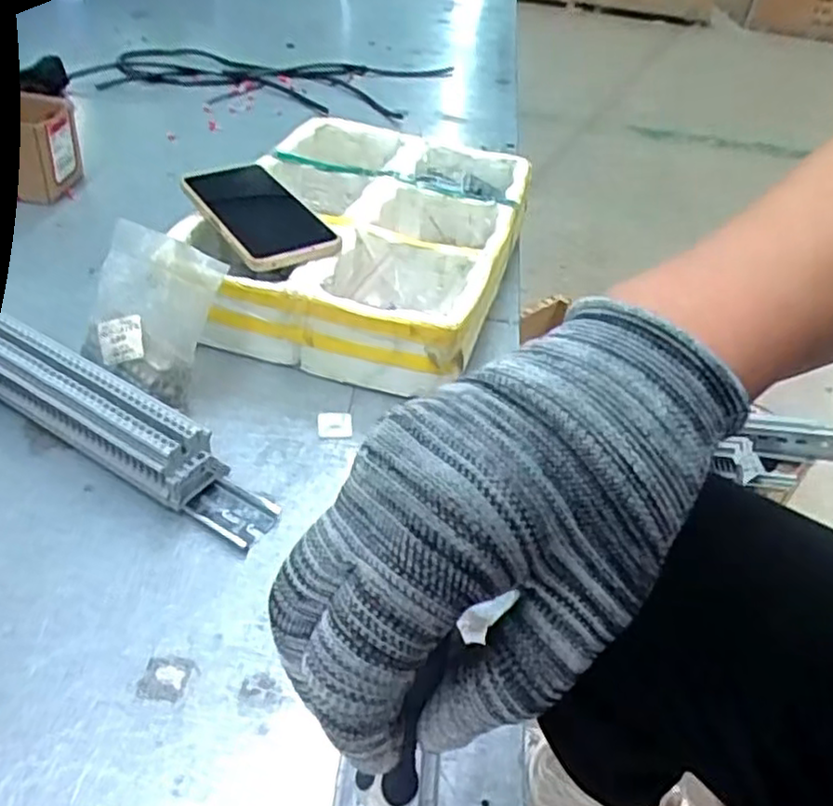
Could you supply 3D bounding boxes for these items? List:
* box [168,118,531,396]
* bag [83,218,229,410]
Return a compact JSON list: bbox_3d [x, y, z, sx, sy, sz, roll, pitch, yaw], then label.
[{"bbox_3d":[-0.046,-0.155,0.675,0.260,0.080,0.346,15,41,9],"label":"box"},{"bbox_3d":[-0.194,-0.069,0.519,0.101,0.104,0.034,28,2,19],"label":"bag"}]

